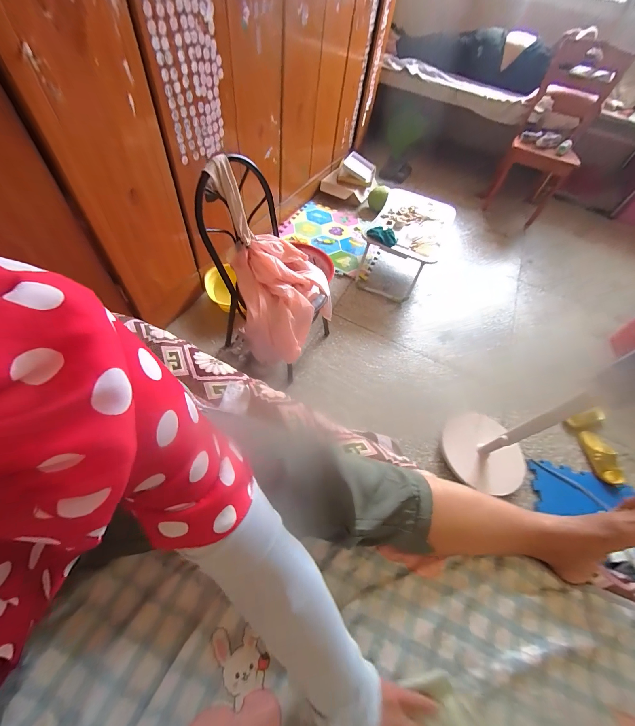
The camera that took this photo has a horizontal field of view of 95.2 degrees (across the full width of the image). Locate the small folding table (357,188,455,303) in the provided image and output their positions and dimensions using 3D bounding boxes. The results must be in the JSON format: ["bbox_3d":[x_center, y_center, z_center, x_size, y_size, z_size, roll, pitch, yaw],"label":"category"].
[{"bbox_3d":[0.474,-0.665,1.586,0.378,0.261,0.632,25,56,8],"label":"small folding table"}]

